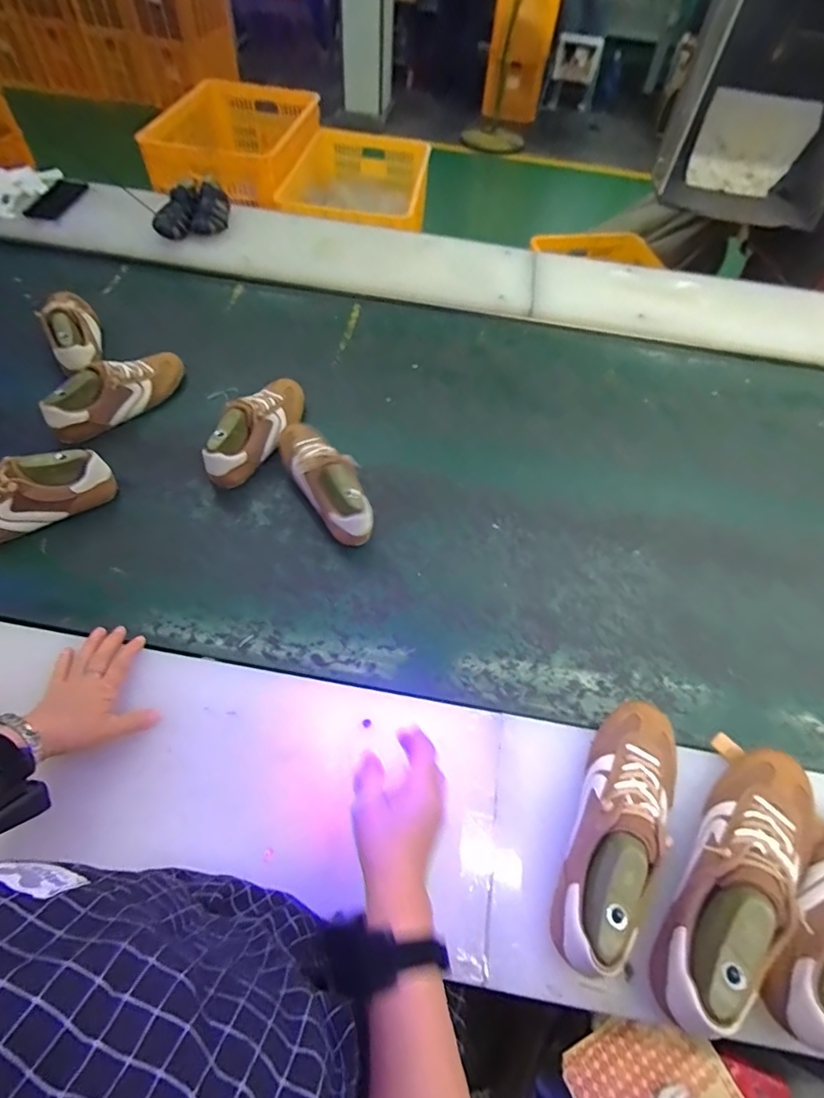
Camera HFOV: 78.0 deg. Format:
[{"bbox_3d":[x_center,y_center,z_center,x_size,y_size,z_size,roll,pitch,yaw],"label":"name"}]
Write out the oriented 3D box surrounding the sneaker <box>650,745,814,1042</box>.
[{"bbox_3d":[0.315,0.302,0.462,0.095,0.086,0.266,38,62,19],"label":"sneaker"}]

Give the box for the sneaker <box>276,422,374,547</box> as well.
[{"bbox_3d":[-0.130,-0.107,0.776,0.081,0.098,0.229,-29,63,-21],"label":"sneaker"}]

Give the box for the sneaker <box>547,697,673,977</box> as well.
[{"bbox_3d":[0.207,0.258,0.484,0.085,0.077,0.254,26,58,13],"label":"sneaker"}]

